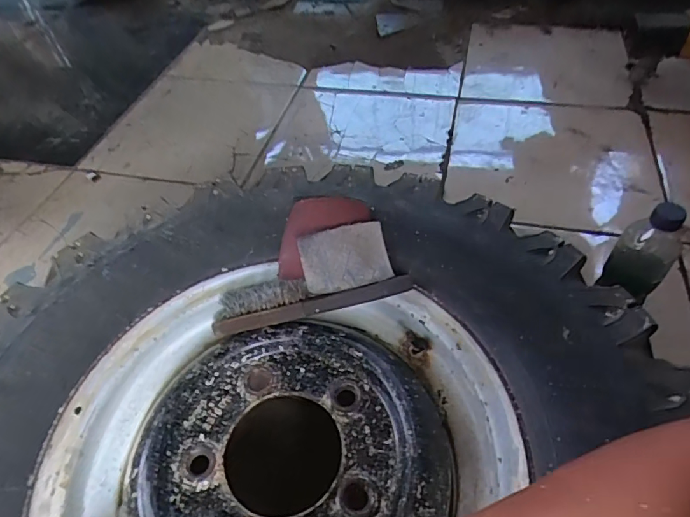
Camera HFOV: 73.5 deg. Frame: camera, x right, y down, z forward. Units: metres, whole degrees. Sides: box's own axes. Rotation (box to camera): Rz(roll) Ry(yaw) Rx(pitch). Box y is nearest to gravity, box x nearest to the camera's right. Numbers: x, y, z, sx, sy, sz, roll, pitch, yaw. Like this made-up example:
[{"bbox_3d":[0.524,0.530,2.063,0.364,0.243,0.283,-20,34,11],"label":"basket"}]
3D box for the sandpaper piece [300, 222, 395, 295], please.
[{"bbox_3d":[0.000,-0.001,0.540,0.099,0.014,0.071,-14,85,-2],"label":"sandpaper piece"}]

